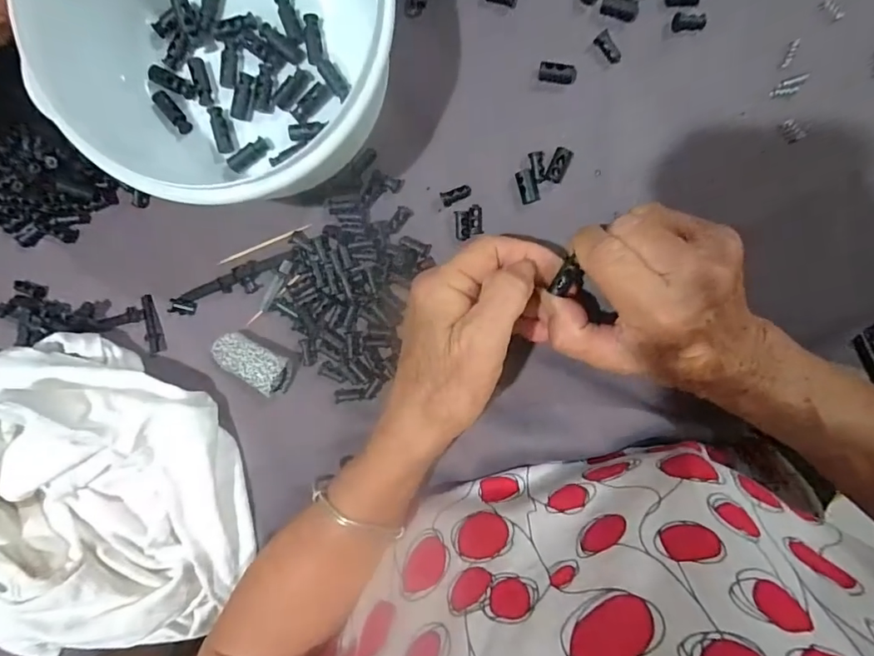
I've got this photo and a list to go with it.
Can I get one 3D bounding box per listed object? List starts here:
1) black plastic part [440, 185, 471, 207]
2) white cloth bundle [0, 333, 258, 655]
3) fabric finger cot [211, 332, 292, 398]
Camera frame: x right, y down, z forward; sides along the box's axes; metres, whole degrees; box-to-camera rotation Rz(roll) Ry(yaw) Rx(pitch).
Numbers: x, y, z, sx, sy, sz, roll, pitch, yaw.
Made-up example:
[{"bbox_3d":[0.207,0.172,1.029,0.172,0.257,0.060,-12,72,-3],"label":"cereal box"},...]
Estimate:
[{"bbox_3d":[0.011,-0.077,0.277,0.018,0.007,0.008,-19,98,4],"label":"black plastic part"},{"bbox_3d":[-0.199,0.103,0.281,0.150,0.058,0.196,-16,98,4],"label":"white cloth bundle"},{"bbox_3d":[-0.112,0.022,0.287,0.046,0.016,0.026,24,99,-2],"label":"fabric finger cot"}]

